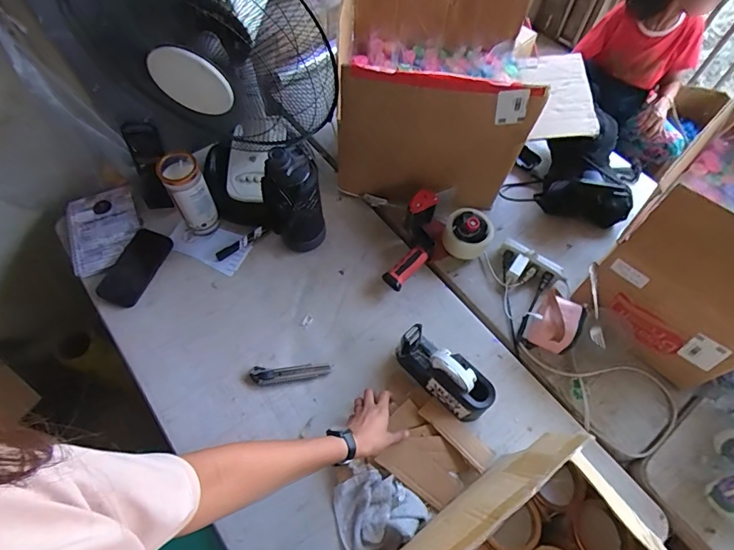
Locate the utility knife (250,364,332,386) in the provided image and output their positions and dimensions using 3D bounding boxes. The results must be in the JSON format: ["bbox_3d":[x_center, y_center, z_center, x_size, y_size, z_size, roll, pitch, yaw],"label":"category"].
[{"bbox_3d":[-0.142,0.183,0.801,0.145,0.016,0.034,-6,63,-4],"label":"utility knife"}]

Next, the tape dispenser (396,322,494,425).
[{"bbox_3d":[0.132,0.172,0.741,0.064,0.116,0.179,-38,69,-18],"label":"tape dispenser"}]

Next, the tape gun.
[{"bbox_3d":[0.124,-0.083,0.907,0.253,0.073,0.165,-25,66,-13],"label":"tape gun"}]

